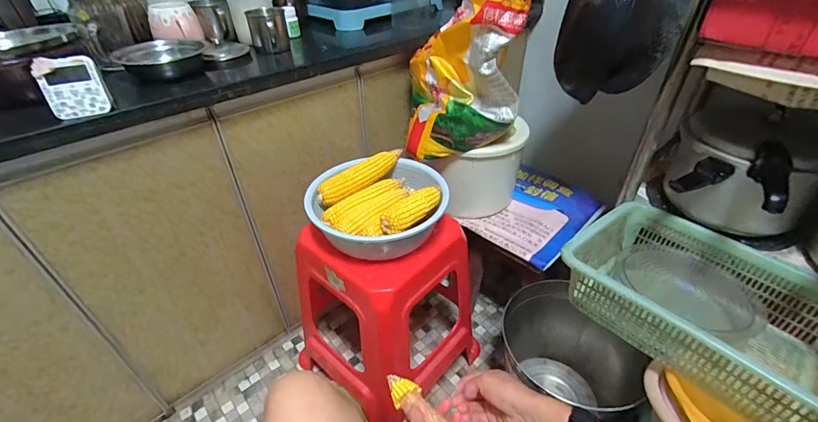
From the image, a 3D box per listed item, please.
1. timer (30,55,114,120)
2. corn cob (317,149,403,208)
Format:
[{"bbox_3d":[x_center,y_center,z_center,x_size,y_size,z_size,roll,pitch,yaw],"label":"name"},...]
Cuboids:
[{"bbox_3d":[-0.497,-0.183,0.572,0.075,0.082,0.017,-22,44,-25],"label":"timer"},{"bbox_3d":[-0.105,-0.077,0.849,0.211,0.045,0.051,-30,48,-32],"label":"corn cob"}]

